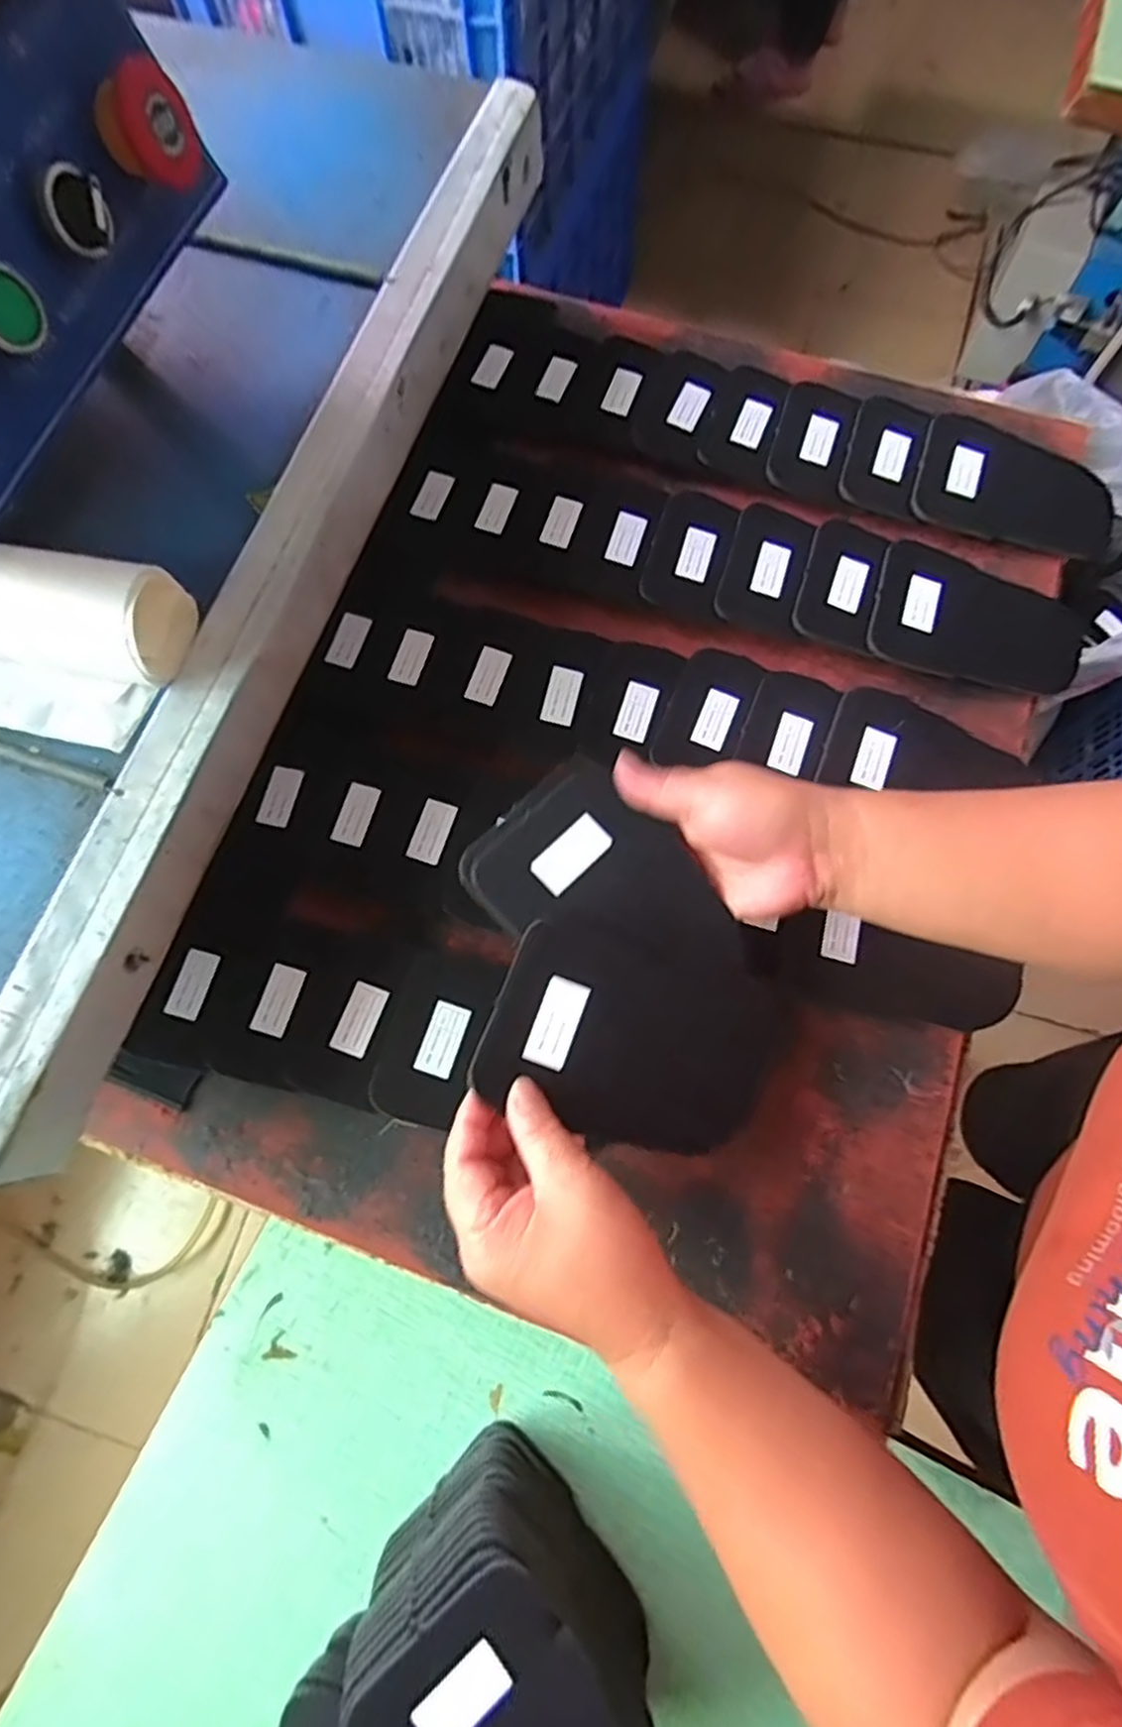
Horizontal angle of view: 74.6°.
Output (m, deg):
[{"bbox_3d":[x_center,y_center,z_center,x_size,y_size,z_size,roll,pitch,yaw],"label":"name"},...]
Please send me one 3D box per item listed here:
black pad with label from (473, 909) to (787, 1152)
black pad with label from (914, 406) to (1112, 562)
[{"bbox_3d":[0.042,0.090,0.381,0.154,0.011,0.098,20,81,-11],"label":"black pad with label"},{"bbox_3d":[0.334,-0.279,0.542,0.142,0.013,0.095,17,77,1],"label":"black pad with label"}]

